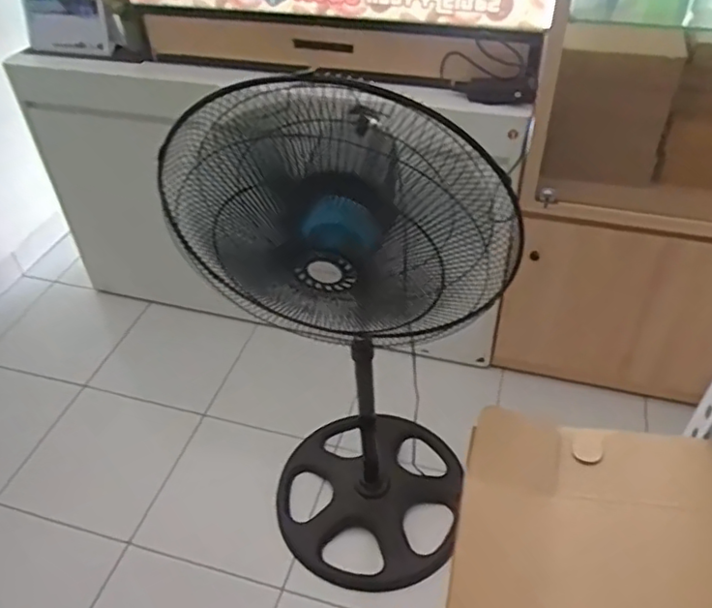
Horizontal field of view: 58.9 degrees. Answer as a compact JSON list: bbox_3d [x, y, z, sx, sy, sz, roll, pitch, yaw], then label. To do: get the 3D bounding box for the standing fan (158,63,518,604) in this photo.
[{"bbox_3d":[-0.027,0.102,1.192,0.464,1.145,0.376,-11,43,-8],"label":"standing fan"}]

